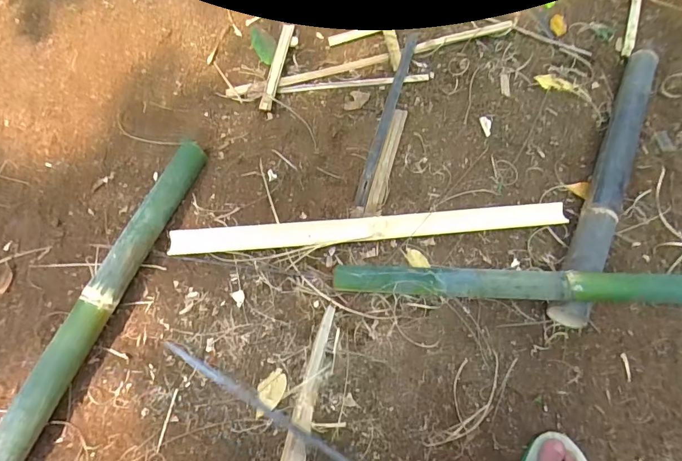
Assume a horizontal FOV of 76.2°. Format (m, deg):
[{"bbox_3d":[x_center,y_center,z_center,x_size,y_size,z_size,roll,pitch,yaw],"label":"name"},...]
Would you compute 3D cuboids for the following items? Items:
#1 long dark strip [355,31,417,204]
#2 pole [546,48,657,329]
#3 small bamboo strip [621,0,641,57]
[{"bbox_3d":[0.098,-0.239,0.898,0.023,0.005,0.415,15,73,7],"label":"long dark strip"},{"bbox_3d":[0.544,-0.124,0.872,0.066,0.064,0.717,26,64,12],"label":"pole"},{"bbox_3d":[0.751,-0.529,1.120,0.025,0.013,0.259,22,64,10],"label":"small bamboo strip"}]

